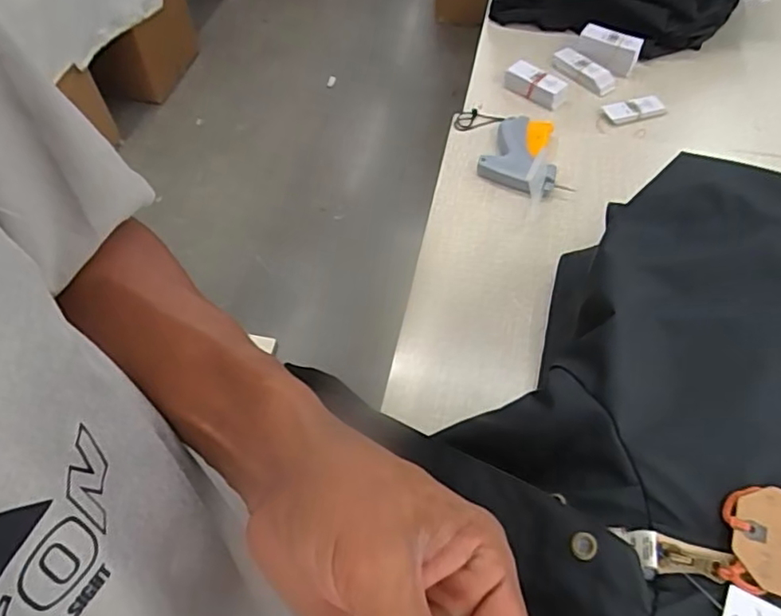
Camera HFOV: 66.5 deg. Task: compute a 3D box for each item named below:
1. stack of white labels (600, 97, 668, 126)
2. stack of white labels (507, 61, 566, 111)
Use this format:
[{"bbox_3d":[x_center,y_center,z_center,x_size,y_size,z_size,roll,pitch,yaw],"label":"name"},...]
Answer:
[{"bbox_3d":[0.329,-0.266,0.802,0.081,0.013,0.038,-8,55,-4],"label":"stack of white labels"},{"bbox_3d":[0.199,-0.308,0.824,0.087,0.033,0.037,30,61,21],"label":"stack of white labels"}]

